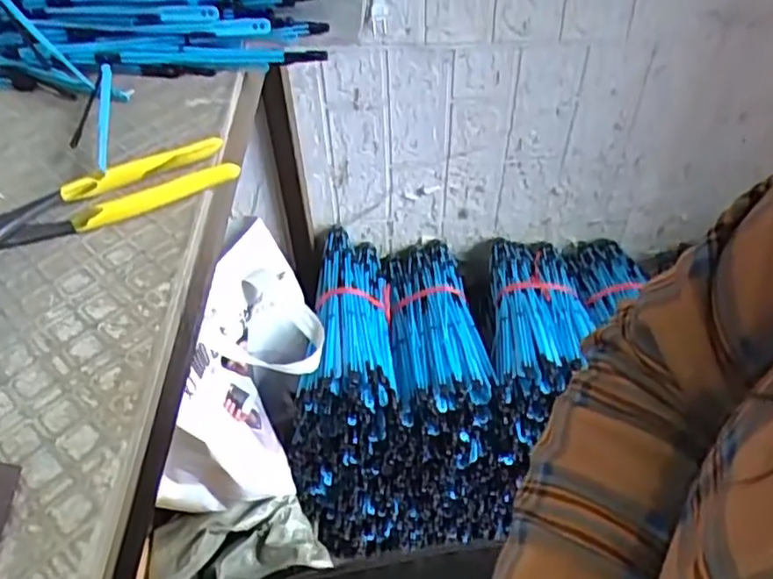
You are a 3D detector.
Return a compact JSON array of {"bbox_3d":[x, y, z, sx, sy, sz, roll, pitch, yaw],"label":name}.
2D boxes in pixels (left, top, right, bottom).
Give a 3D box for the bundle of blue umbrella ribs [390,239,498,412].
[{"bbox_3d":[0.059,0.032,0.885,0.110,0.063,0.297,-6,46,-2],"label":"bundle of blue umbrella ribs"}]

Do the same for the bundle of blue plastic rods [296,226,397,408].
[{"bbox_3d":[-0.044,0.021,0.876,0.106,0.068,0.296,-1,46,2],"label":"bundle of blue plastic rods"}]

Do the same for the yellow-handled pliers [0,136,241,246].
[{"bbox_3d":[-0.183,-0.065,0.437,0.160,0.020,0.061,-23,49,-18],"label":"yellow-handled pliers"}]

